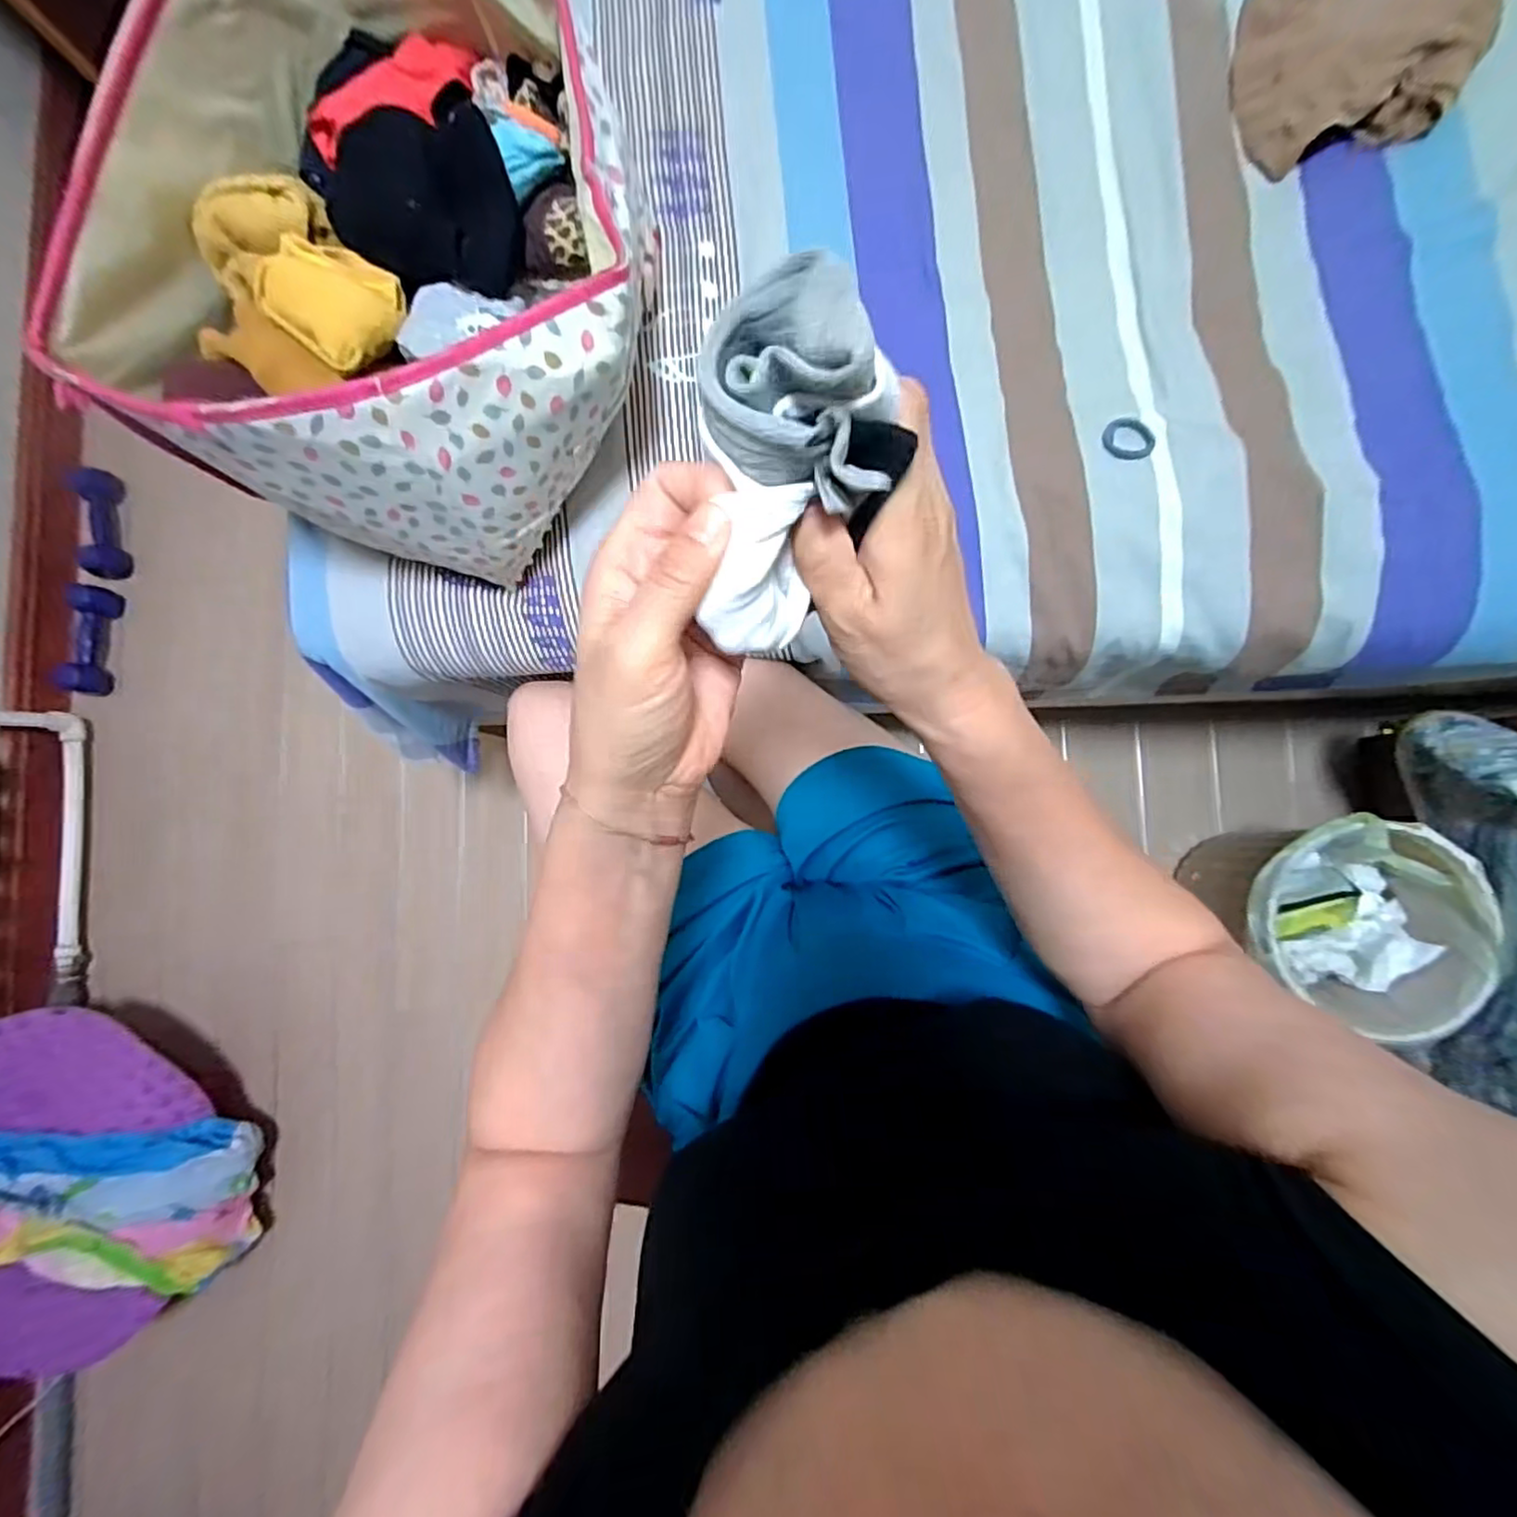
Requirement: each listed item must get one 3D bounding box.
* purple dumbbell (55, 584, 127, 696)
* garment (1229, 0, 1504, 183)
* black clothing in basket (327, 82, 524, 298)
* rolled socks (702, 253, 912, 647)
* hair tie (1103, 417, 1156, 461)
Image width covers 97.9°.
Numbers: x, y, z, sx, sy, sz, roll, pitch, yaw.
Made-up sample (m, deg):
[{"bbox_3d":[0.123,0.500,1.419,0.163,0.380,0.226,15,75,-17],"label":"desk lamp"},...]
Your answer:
[{"bbox_3d":[-1.276,-0.226,1.263,0.064,0.066,0.205,7,87,6],"label":"purple dumbbell"},{"bbox_3d":[0.515,-0.591,0.555,0.193,0.042,0.168,0,86,6],"label":"garment"},{"bbox_3d":[-0.240,-0.402,0.474,0.120,0.058,0.110,10,87,6],"label":"black clothing in basket"},{"bbox_3d":[0.015,-0.094,0.218,0.059,0.060,0.112,2,87,7],"label":"rolled socks"},{"bbox_3d":[0.312,-0.269,0.555,0.042,0.005,0.037,9,87,6],"label":"hair tie"}]

